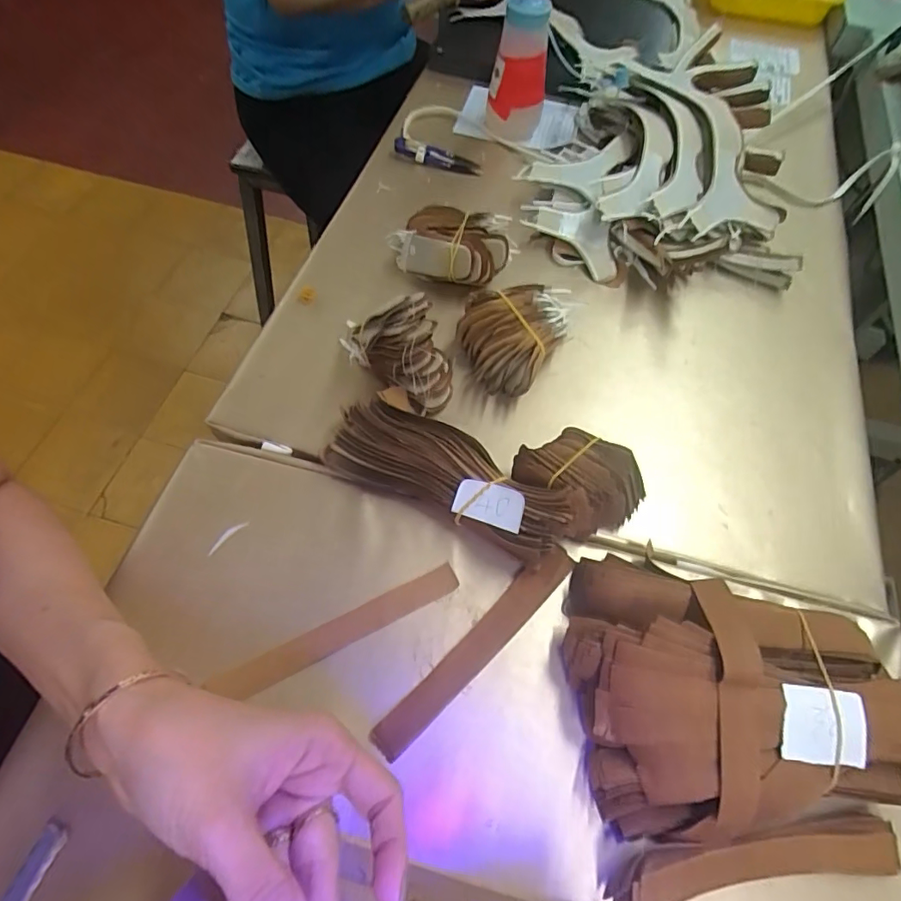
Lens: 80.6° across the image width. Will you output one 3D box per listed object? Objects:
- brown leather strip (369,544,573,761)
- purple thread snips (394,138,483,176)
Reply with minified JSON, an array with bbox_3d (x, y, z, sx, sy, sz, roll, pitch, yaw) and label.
[{"bbox_3d":[0.019,0.126,0.345,0.022,0.005,0.171,44,70,12],"label":"brown leather strip"},{"bbox_3d":[-0.015,-0.326,0.586,0.101,0.014,0.018,18,61,11],"label":"purple thread snips"}]

